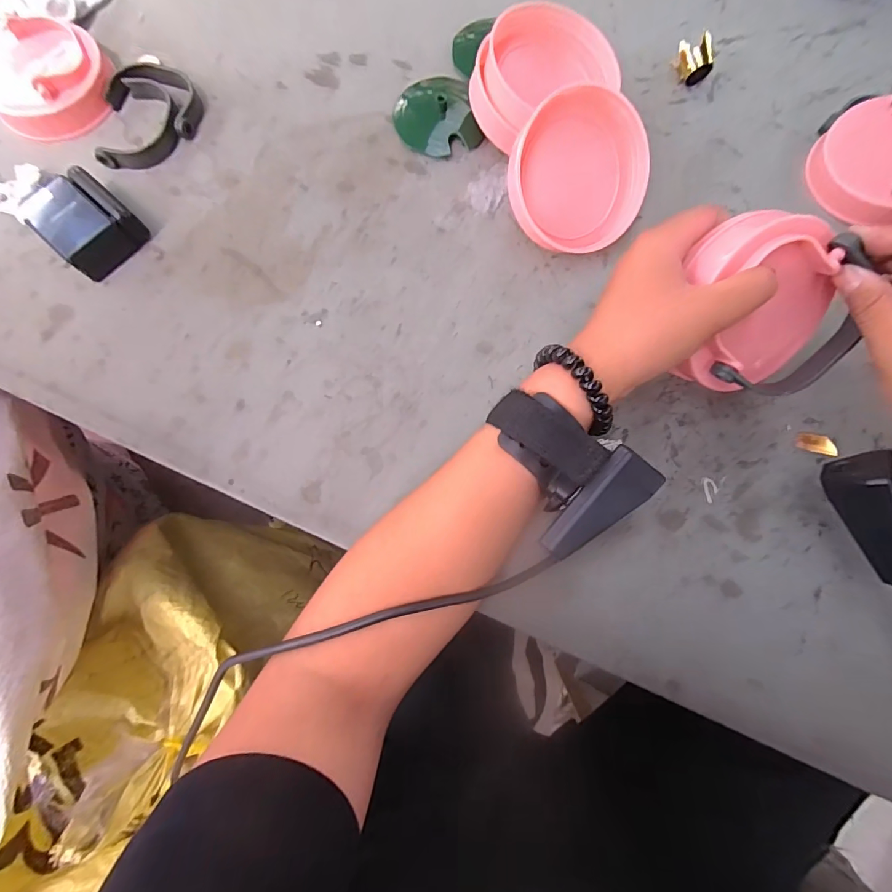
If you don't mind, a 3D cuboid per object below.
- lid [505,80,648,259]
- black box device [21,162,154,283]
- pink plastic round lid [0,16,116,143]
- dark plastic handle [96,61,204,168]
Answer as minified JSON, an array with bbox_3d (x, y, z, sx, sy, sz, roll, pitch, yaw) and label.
[{"bbox_3d":[0.090,-0.183,0.289,0.095,0.012,0.093,-3,114,-6],"label":"lid"},{"bbox_3d":[-0.262,-0.162,0.313,0.064,0.030,0.055,40,81,8],"label":"black box device"},{"bbox_3d":[-0.311,-0.286,0.338,0.089,0.028,0.094,0,78,0],"label":"pink plastic round lid"},{"bbox_3d":[-0.231,-0.264,0.341,0.071,0.014,0.092,-2,78,0],"label":"dark plastic handle"}]

